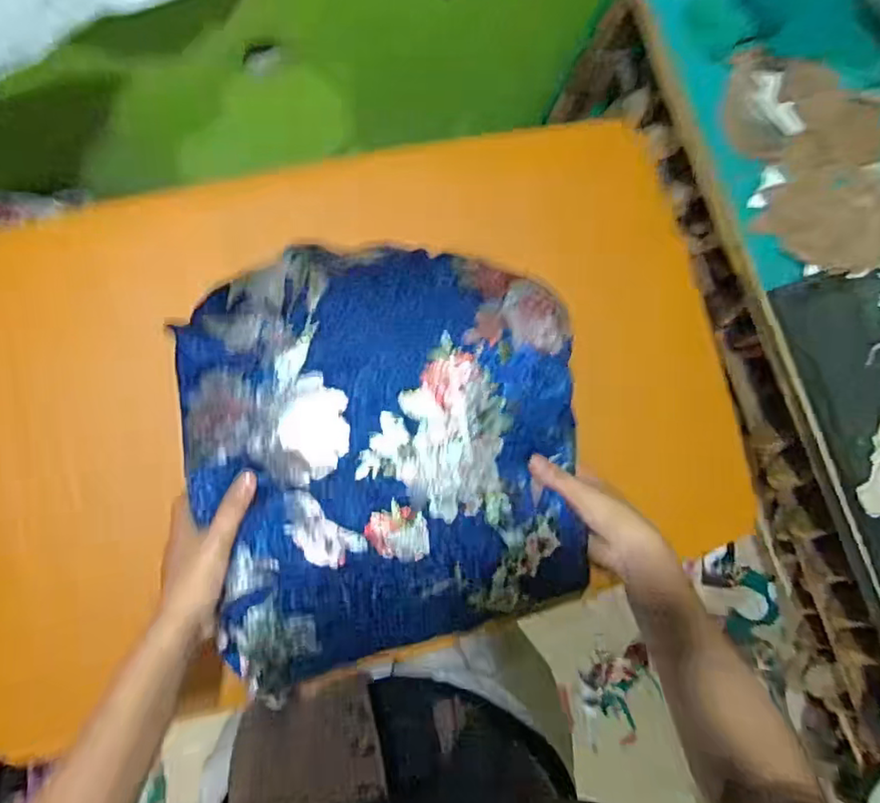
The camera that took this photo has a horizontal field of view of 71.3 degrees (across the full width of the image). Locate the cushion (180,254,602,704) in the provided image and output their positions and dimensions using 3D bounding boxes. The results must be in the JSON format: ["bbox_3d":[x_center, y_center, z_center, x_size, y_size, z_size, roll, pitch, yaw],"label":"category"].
[{"bbox_3d":[-0.035,0.032,0.482,0.306,0.056,0.315,-12,85,-8],"label":"cushion"}]

